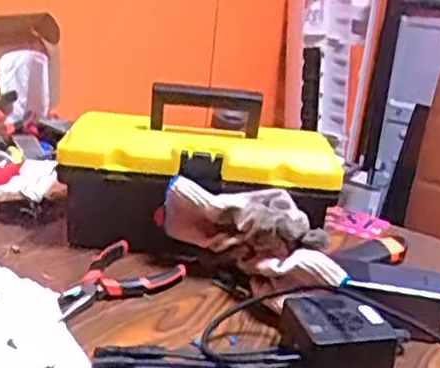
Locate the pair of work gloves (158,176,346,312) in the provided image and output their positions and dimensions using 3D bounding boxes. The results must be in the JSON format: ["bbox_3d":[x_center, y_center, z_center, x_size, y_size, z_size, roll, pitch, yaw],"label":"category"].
[{"bbox_3d":[0.035,0.066,0.693,0.076,0.097,0.194,-14,29,-43],"label":"pair of work gloves"}]

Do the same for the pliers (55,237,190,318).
[{"bbox_3d":[-0.109,0.092,0.703,0.137,0.024,0.086,-9,25,-36],"label":"pliers"}]

